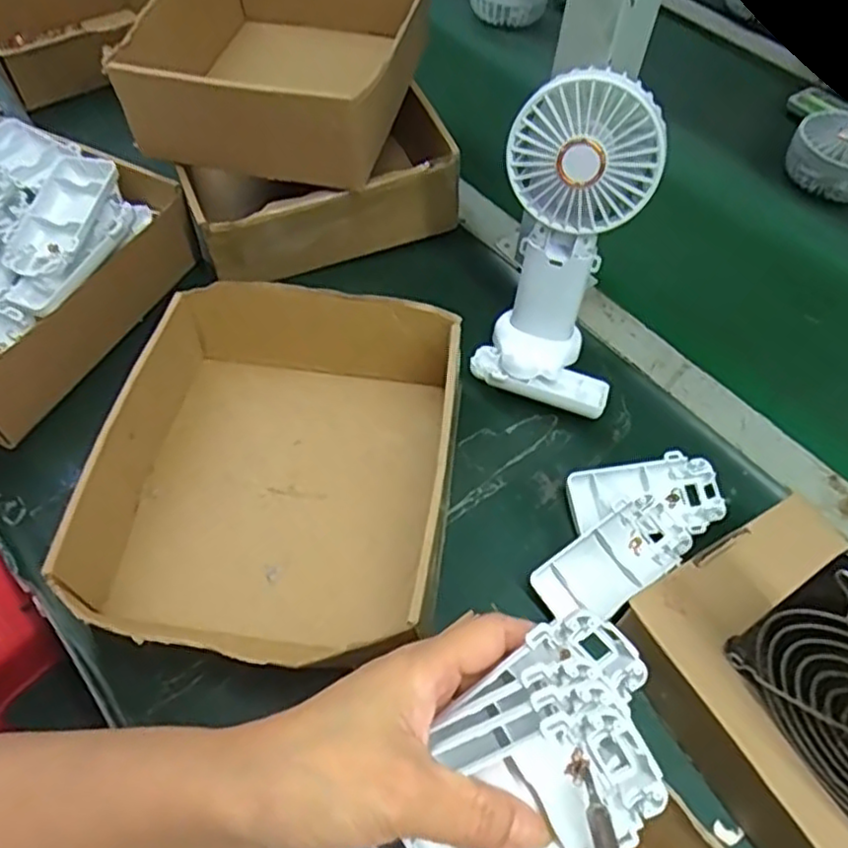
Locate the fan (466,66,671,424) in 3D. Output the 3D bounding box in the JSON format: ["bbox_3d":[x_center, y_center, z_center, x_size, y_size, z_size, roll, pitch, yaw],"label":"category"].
[{"bbox_3d":[0.087,-0.099,0.422,0.090,0.185,0.099,10,58,5],"label":"fan"}]

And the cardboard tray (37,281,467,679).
[{"bbox_3d":[-0.081,0.023,0.409,0.192,0.068,0.227,7,57,3],"label":"cardboard tray"}]

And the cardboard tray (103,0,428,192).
[{"bbox_3d":[-0.104,-0.277,0.513,0.185,0.075,0.215,13,58,7],"label":"cardboard tray"}]

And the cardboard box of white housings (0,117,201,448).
[{"bbox_3d":[-0.297,-0.111,0.477,0.190,0.084,0.223,24,60,13],"label":"cardboard box of white housings"}]

